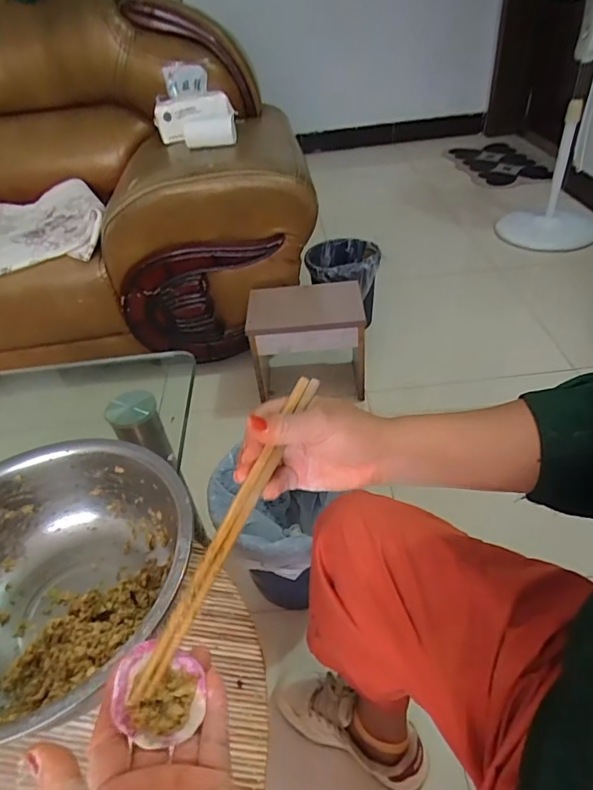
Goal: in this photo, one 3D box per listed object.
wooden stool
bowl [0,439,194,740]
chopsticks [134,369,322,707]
[{"bbox_3d":[0.035,-0.134,1.342,0.306,0.306,0.199,-5,41,1],"label":"wooden stool"},{"bbox_3d":[-0.228,0.186,0.467,0.266,0.118,0.269,-4,41,3],"label":"bowl"},{"bbox_3d":[-0.040,0.082,0.335,0.013,0.012,0.237,16,60,23],"label":"chopsticks"}]

